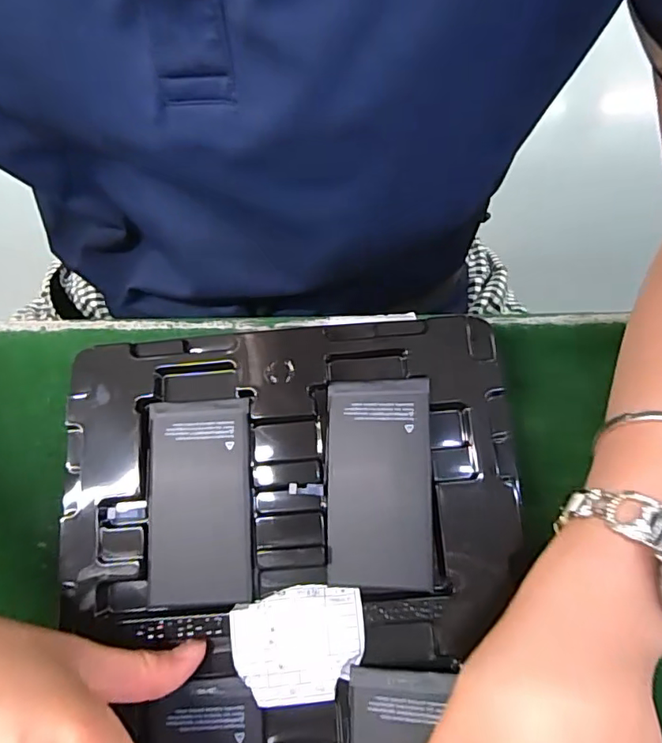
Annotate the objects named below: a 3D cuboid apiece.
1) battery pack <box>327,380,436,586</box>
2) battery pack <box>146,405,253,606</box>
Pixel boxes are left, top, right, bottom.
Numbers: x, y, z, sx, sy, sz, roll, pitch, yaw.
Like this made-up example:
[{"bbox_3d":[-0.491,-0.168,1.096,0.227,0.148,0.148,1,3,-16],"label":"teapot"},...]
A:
[{"bbox_3d":[0.022,0.052,0.260,0.050,0.004,0.097,-2,78,12],"label":"battery pack"},{"bbox_3d":[-0.065,0.063,0.265,0.049,0.007,0.096,-3,74,1],"label":"battery pack"}]

